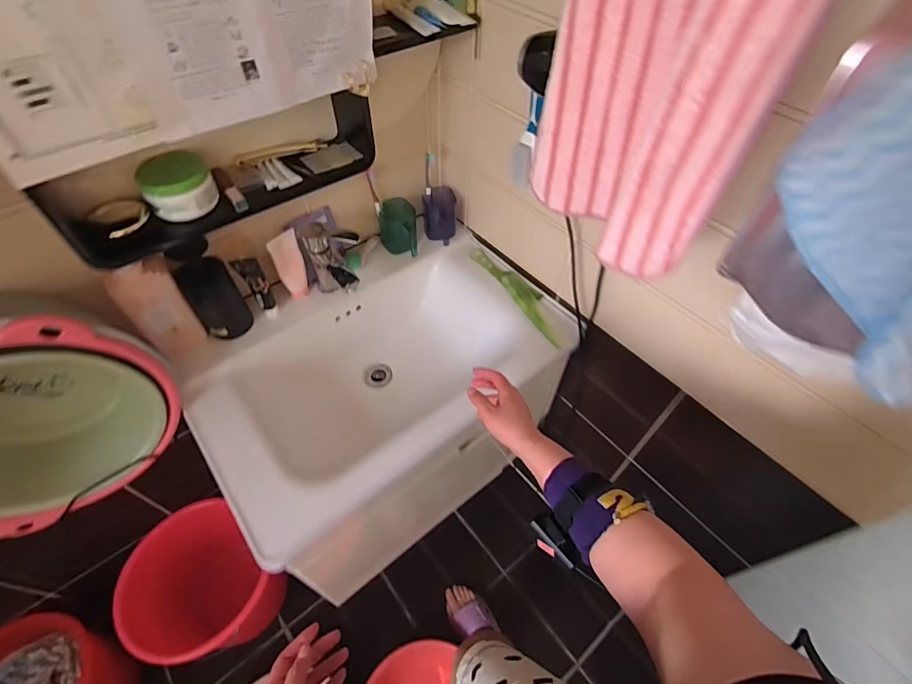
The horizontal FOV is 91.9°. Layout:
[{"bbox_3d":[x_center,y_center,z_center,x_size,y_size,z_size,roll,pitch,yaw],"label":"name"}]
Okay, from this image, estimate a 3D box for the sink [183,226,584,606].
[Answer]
[{"bbox_3d":[-0.138,0.086,0.936,0.464,0.240,0.697,38,61,26],"label":"sink"}]

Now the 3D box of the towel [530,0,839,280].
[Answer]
[{"bbox_3d":[0.174,-0.250,0.369,0.050,0.389,0.209,-26,56,-19],"label":"towel"}]

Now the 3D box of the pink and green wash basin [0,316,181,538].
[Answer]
[{"bbox_3d":[-0.652,0.126,0.685,0.162,0.365,0.355,38,61,26],"label":"pink and green wash basin"}]

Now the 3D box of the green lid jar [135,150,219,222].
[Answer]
[{"bbox_3d":[-0.411,-0.233,0.649,0.101,0.065,0.095,-29,58,-21],"label":"green lid jar"}]

